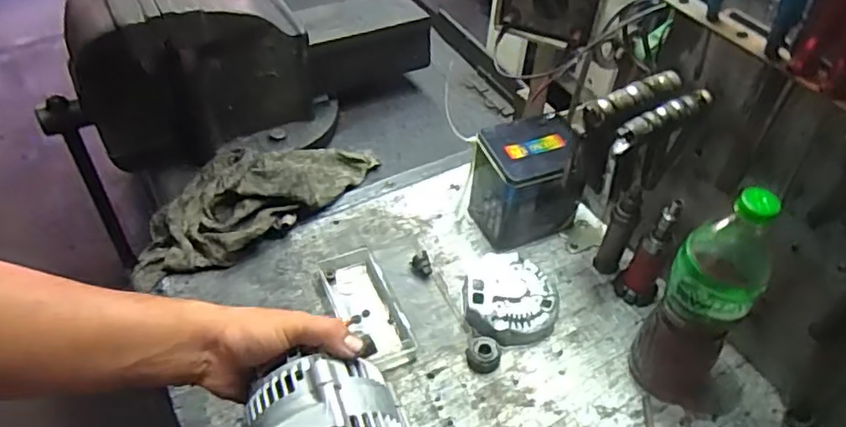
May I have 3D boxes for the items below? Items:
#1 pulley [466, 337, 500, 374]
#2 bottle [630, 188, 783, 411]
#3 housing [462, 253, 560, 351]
[{"bbox_3d":[0.068,0.159,0.696,0.036,0.017,0.037,1,47,-3],"label":"pulley"},{"bbox_3d":[0.276,0.090,0.598,0.092,0.272,0.080,32,53,24],"label":"bottle"},{"bbox_3d":[0.105,0.103,0.737,0.107,0.036,0.113,2,47,-2],"label":"housing"}]

